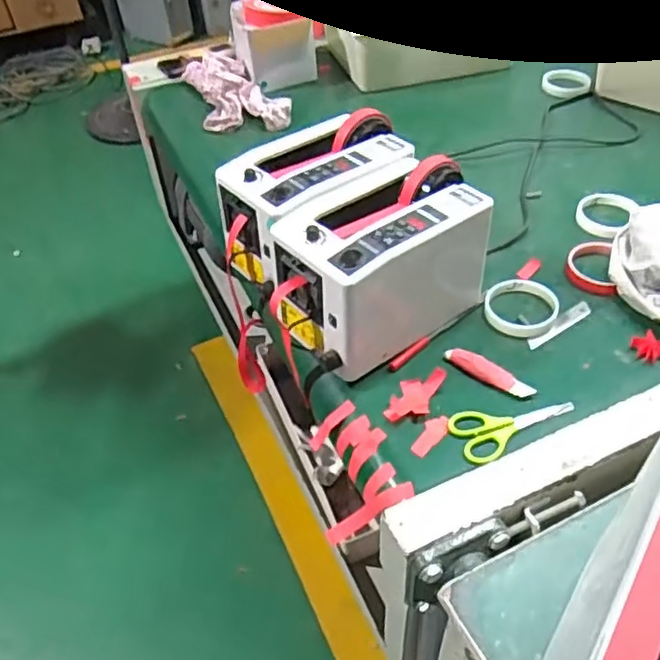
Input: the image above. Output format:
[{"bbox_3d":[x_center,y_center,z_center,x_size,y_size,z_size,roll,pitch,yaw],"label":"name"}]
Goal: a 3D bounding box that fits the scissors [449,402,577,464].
[{"bbox_3d":[0.179,0.088,0.661,0.123,0.005,0.063,-26,49,-19],"label":"scissors"}]

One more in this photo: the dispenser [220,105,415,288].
[{"bbox_3d":[-0.011,-0.158,0.817,0.237,0.143,0.160,-29,50,-22],"label":"dispenser"}]

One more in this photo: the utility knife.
[{"bbox_3d":[0.171,0.046,0.704,0.101,0.007,0.027,33,56,30],"label":"utility knife"}]

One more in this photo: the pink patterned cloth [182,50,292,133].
[{"bbox_3d":[-0.178,-0.451,1.202,0.156,0.047,0.298,-16,47,-11],"label":"pink patterned cloth"}]

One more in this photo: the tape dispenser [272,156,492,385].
[{"bbox_3d":[0.058,-0.075,0.736,0.246,0.150,0.141,-33,52,-25],"label":"tape dispenser"}]

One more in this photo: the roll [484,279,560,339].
[{"bbox_3d":[0.228,-0.027,0.771,0.083,0.014,0.086,-2,46,2],"label":"roll"}]

